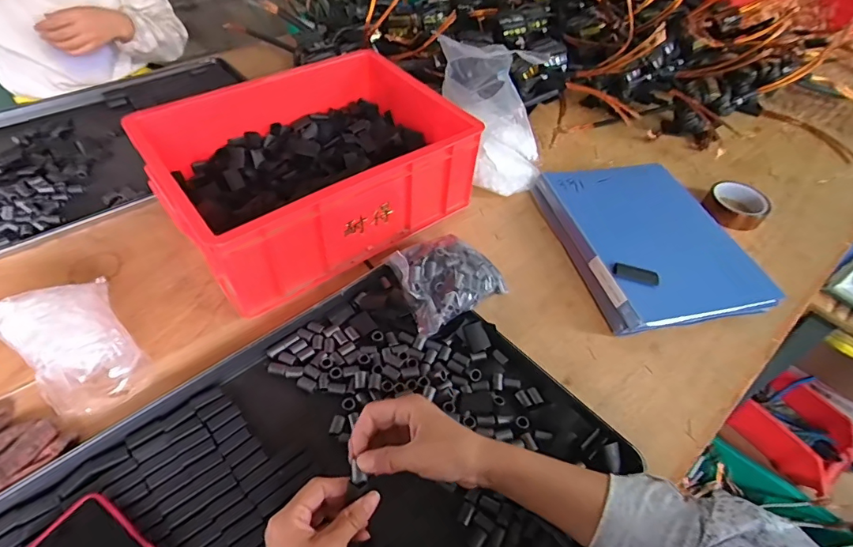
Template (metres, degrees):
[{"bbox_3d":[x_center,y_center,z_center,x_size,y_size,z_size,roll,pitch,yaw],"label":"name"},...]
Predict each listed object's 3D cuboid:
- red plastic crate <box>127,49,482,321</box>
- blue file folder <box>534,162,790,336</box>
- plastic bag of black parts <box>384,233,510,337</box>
[{"bbox_3d":[-0.176,-0.166,0.692,0.400,0.141,0.316,-30,57,-26],"label":"red plastic crate"},{"bbox_3d":[0.339,-0.056,0.703,0.252,0.047,0.309,-8,50,-11],"label":"blue file folder"},{"bbox_3d":[0.021,0.006,0.605,0.144,0.060,0.109,-33,58,-28],"label":"plastic bag of black parts"}]

